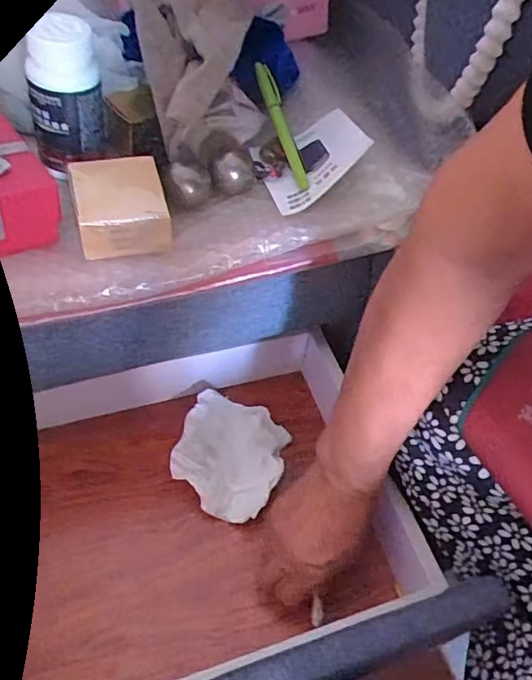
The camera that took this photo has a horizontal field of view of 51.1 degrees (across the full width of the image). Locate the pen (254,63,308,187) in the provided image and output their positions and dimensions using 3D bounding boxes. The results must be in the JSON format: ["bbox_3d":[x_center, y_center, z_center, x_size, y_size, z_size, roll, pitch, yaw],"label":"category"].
[{"bbox_3d":[0.012,-0.178,0.460,0.017,0.010,0.139,-11,69,-13],"label":"pen"}]

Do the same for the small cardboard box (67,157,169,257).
[{"bbox_3d":[-0.102,-0.095,0.391,0.059,0.035,0.058,-11,55,-13],"label":"small cardboard box"}]

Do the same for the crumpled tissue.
[{"bbox_3d":[-0.033,0.106,0.519,0.095,0.030,0.111,14,53,5],"label":"crumpled tissue"}]

